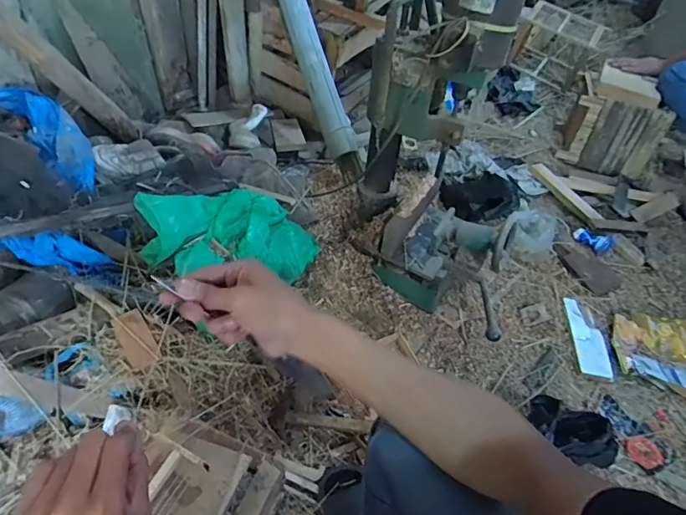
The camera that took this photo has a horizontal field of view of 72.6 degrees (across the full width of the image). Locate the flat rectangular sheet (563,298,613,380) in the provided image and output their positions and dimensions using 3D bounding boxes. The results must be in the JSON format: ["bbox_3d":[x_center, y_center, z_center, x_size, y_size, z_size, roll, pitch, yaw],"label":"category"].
[{"bbox_3d":[0.585,0.189,1.117,0.073,0.024,0.214,7,45,0],"label":"flat rectangular sheet"}]

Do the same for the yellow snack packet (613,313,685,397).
[{"bbox_3d":[0.792,0.229,1.104,0.273,0.030,0.214,16,46,9],"label":"yellow snack packet"}]

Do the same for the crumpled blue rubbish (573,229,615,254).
[{"bbox_3d":[0.722,-0.055,1.350,0.107,0.035,0.077,35,52,25],"label":"crumpled blue rubbish"}]

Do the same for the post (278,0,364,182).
[{"bbox_3d":[-0.095,-0.604,1.352,0.085,0.094,0.800,-17,87,-21],"label":"post"}]

